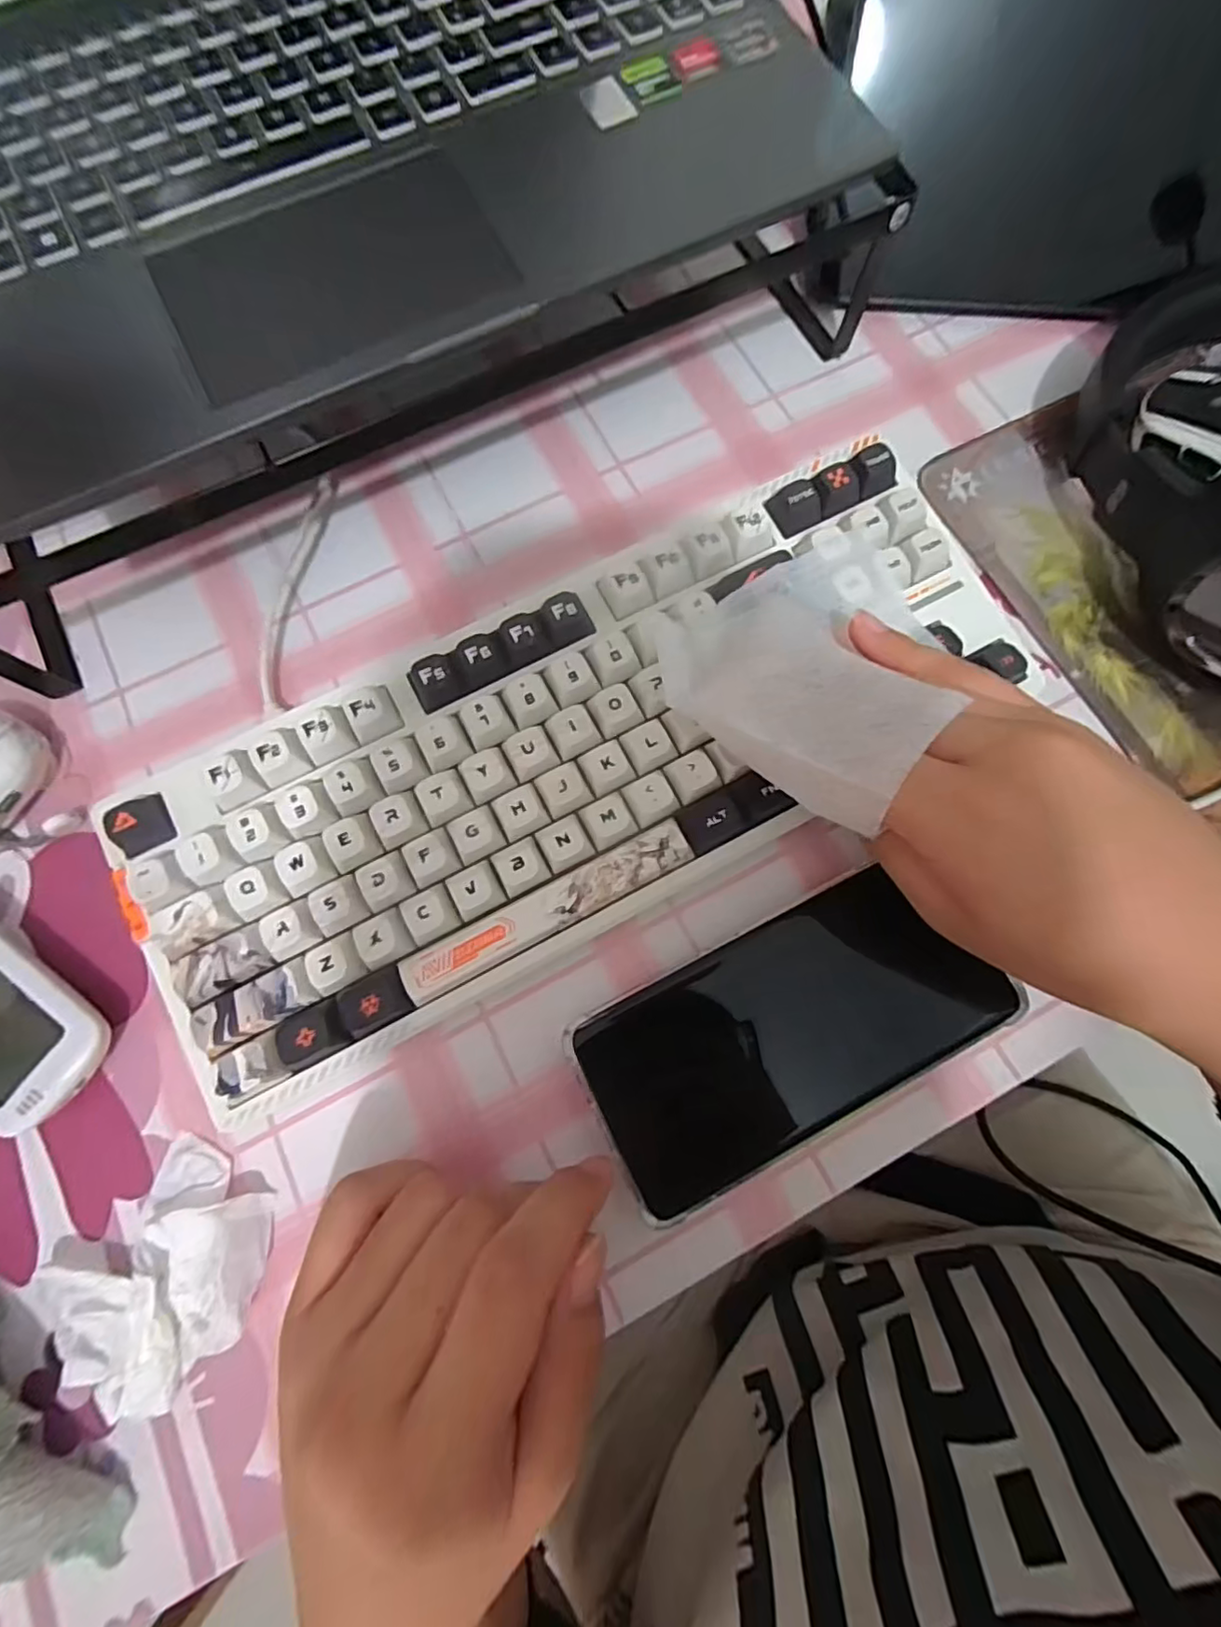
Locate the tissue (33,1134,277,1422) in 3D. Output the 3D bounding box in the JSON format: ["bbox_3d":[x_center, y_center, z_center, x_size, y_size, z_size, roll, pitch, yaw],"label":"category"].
[{"bbox_3d":[-0.158,0.164,0.209,0.061,0.015,0.073,39,80,8],"label":"tissue"}]

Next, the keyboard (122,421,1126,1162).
[{"bbox_3d":[0.005,-0.030,0.240,0.375,0.038,0.131,-28,79,-6],"label":"keyboard"}]

